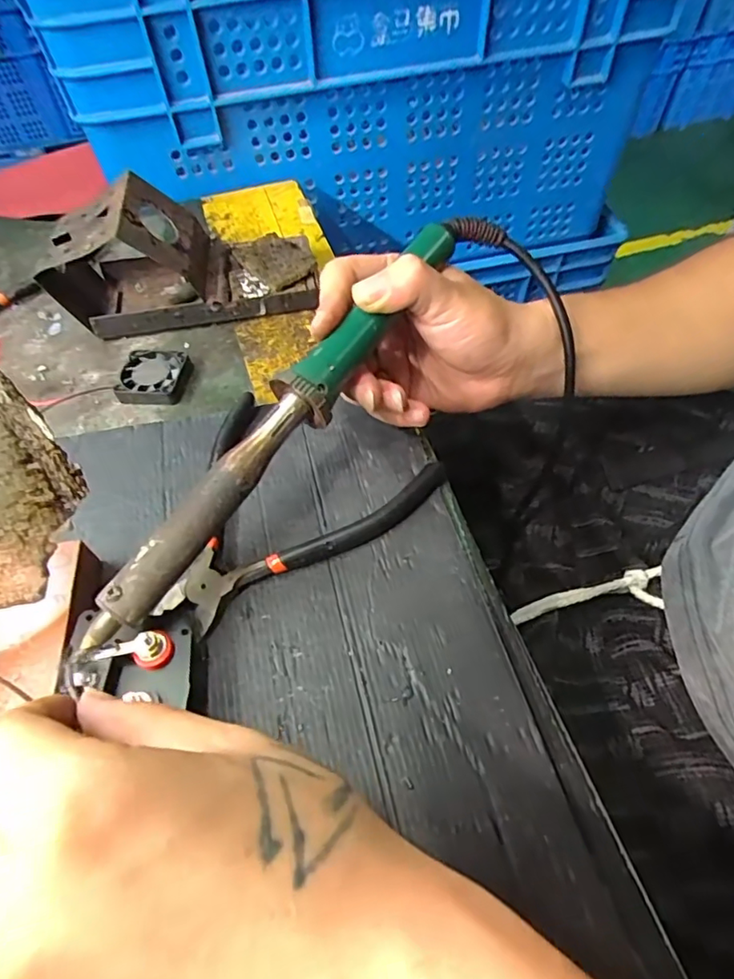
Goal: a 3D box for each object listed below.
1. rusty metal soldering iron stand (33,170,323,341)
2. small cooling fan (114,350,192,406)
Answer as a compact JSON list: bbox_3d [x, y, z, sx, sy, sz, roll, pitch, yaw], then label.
[{"bbox_3d":[-0.126,-0.163,0.388,0.173,0.087,0.077,-7,53,-17],"label":"rusty metal soldering iron stand"},{"bbox_3d":[-0.139,-0.074,0.360,0.042,0.011,0.039,1,55,3],"label":"small cooling fan"}]

